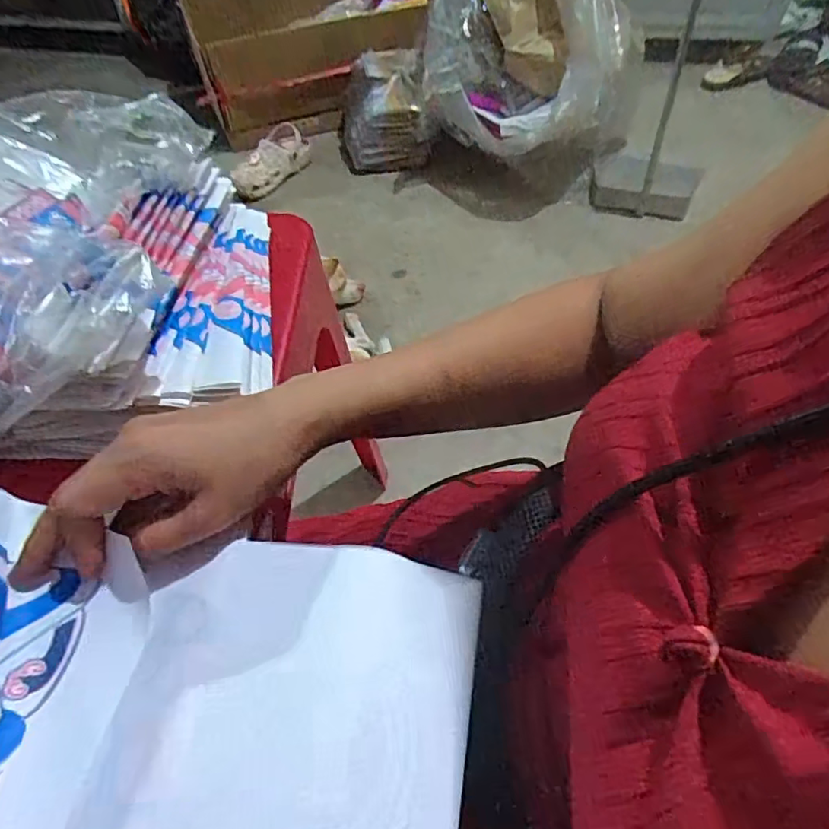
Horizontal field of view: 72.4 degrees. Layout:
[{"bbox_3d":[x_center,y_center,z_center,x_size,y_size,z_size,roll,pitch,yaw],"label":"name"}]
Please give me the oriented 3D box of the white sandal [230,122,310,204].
[{"bbox_3d":[-0.351,-0.619,1.420,0.077,0.102,0.267,24,57,18],"label":"white sandal"}]

